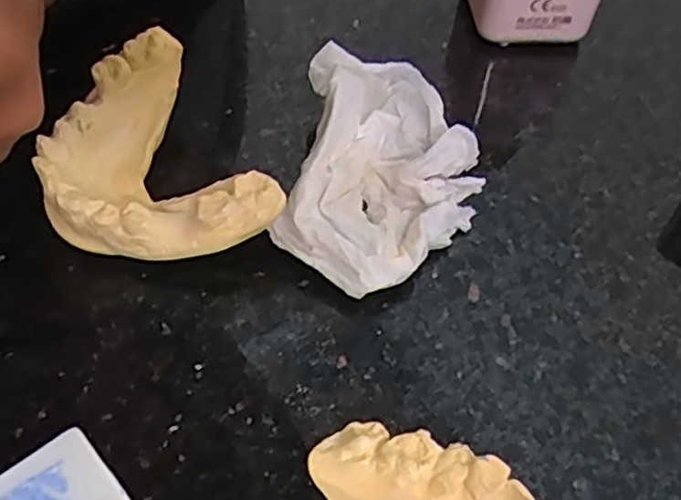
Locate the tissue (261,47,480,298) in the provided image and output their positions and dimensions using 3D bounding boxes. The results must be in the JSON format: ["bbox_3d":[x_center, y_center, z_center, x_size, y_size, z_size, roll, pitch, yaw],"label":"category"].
[{"bbox_3d":[0.013,-0.026,0.195,0.050,0.023,0.084,9,52,3],"label":"tissue"}]

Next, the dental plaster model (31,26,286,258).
[{"bbox_3d":[-0.052,-0.020,0.183,0.049,0.027,0.064,-26,58,-22],"label":"dental plaster model"}]

